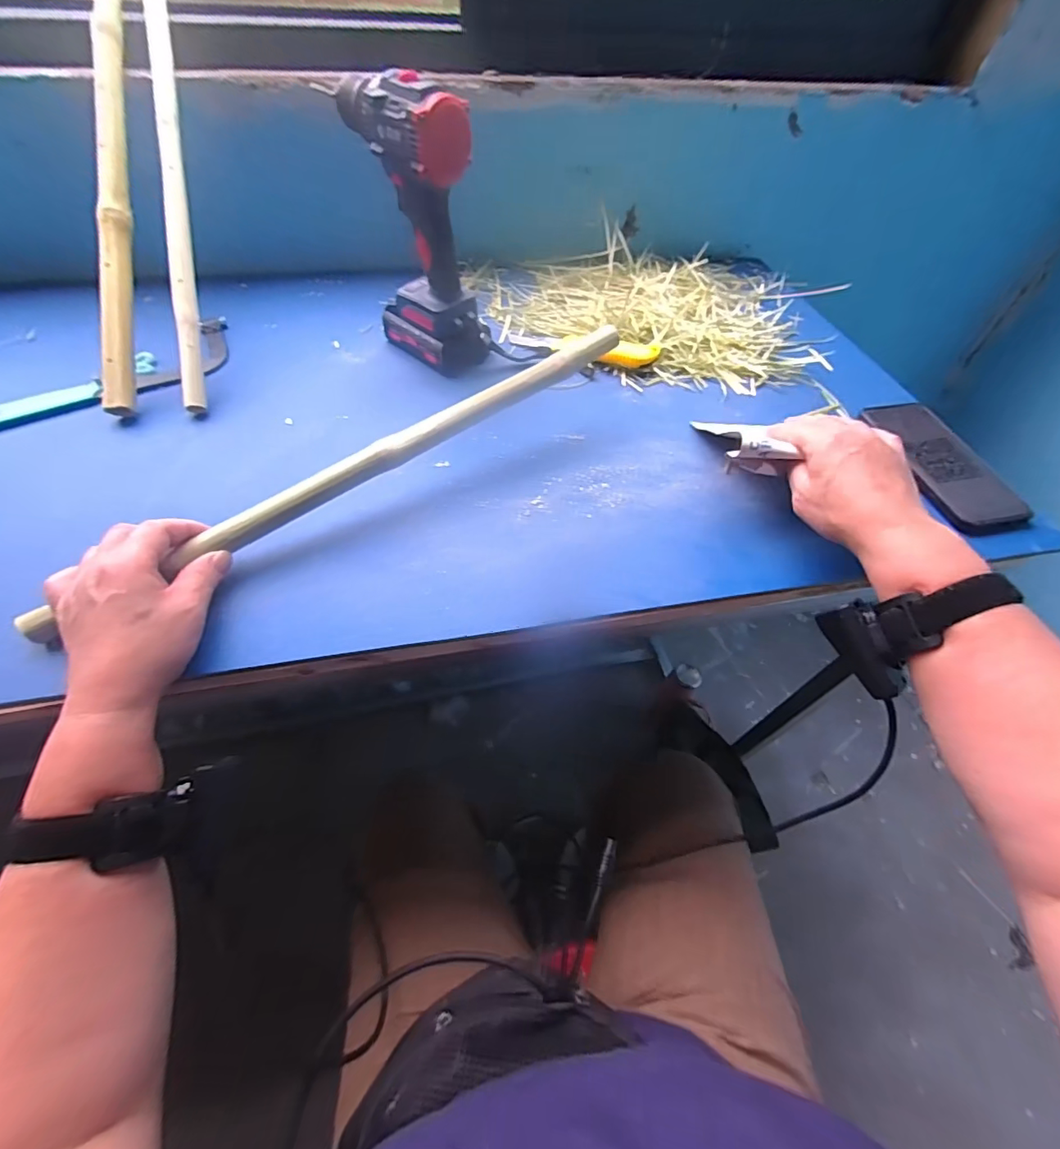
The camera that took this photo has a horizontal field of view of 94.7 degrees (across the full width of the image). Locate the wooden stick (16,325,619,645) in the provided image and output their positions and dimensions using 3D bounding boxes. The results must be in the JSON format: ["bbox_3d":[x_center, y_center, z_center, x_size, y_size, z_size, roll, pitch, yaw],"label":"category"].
[{"bbox_3d":[-0.133,-0.090,0.400,0.504,0.025,0.025,-32,62,-14],"label":"wooden stick"}]

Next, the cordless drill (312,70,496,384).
[{"bbox_3d":[-0.112,-0.338,0.492,0.071,0.223,0.147,-37,64,-25],"label":"cordless drill"}]

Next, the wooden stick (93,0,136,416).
[{"bbox_3d":[-0.417,-0.412,0.489,0.020,0.022,0.509,-5,86,-6],"label":"wooden stick"}]

